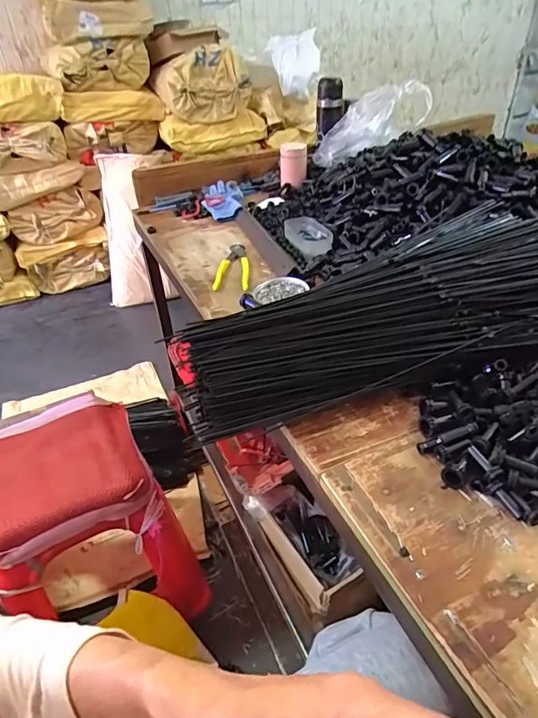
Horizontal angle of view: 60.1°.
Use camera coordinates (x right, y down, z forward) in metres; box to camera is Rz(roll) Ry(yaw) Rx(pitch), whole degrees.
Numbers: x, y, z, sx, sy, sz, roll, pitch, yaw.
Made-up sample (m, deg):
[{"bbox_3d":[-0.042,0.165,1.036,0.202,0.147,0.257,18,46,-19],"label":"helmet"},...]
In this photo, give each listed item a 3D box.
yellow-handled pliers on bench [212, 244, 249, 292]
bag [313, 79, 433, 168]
[{"bbox_3d":[-0.068,-0.170,0.852,0.062,0.018,0.149,-3,38,1],"label":"yellow-handled pliers on bench"},{"bbox_3d":[0.228,-0.541,1.080,0.290,0.109,0.068,-21,27,32],"label":"bag"}]

